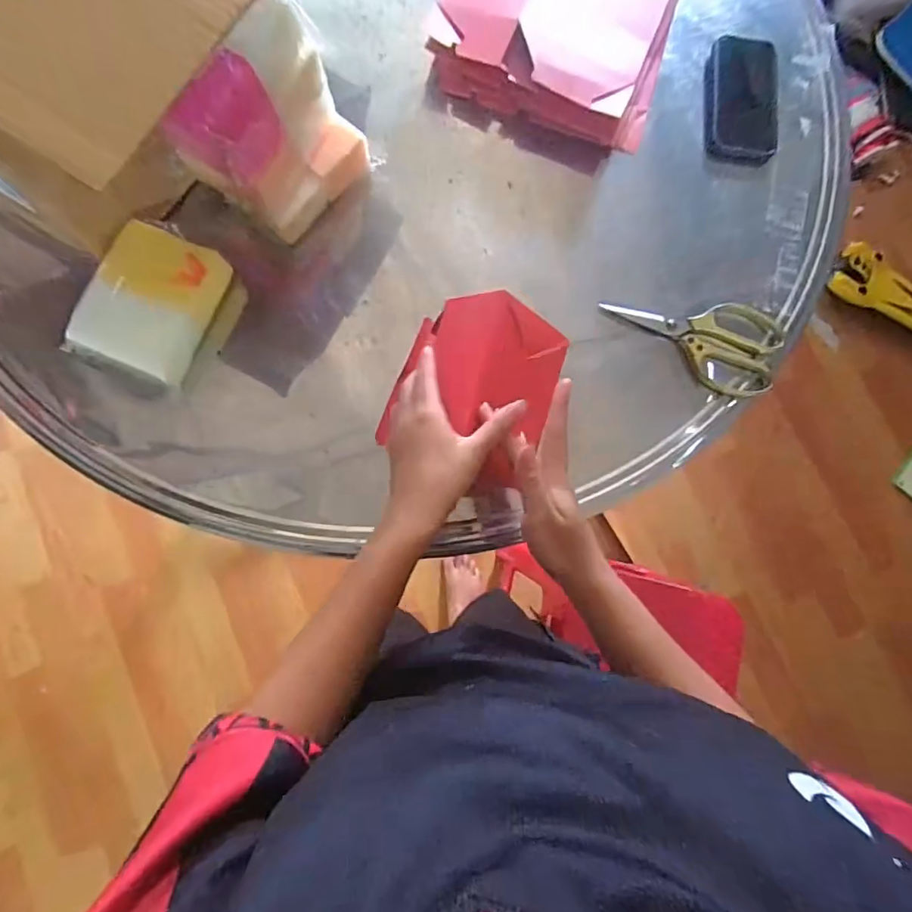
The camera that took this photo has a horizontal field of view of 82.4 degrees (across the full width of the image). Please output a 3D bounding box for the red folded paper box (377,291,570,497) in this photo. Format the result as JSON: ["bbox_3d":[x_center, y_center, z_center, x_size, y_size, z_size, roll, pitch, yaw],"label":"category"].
[{"bbox_3d":[0.020,-0.060,0.446,0.130,0.067,0.163,21,82,0],"label":"red folded paper box"}]

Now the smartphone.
[{"bbox_3d":[0.350,-0.439,0.639,0.086,0.017,0.171,4,82,5],"label":"smartphone"}]

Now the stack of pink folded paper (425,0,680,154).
[{"bbox_3d":[0.129,-0.520,0.620,0.264,0.053,0.250,22,79,2],"label":"stack of pink folded paper"}]

